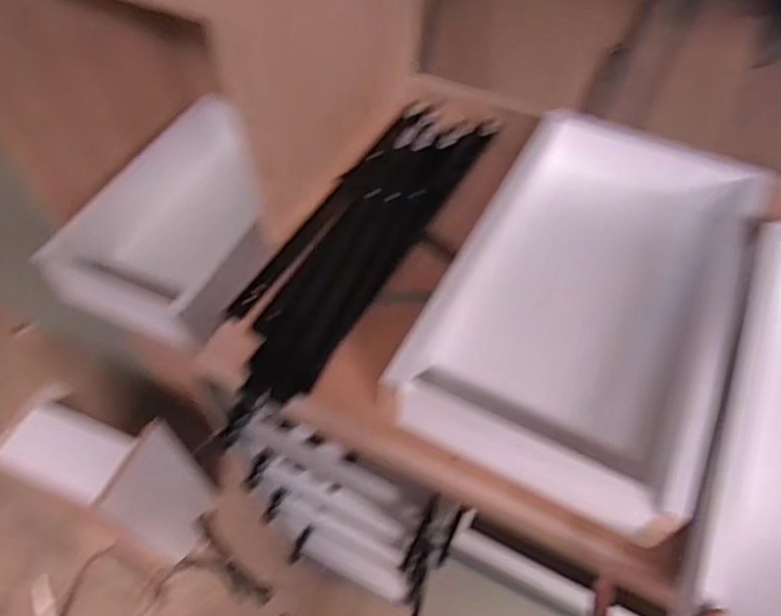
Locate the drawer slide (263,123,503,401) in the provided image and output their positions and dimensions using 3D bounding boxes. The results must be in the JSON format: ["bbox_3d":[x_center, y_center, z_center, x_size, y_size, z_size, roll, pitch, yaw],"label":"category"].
[{"bbox_3d":[0.008,-0.088,0.732,0.046,0.011,0.501,25,60,17],"label":"drawer slide"}]

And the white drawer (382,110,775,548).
[{"bbox_3d":[0.224,-0.031,0.638,0.262,0.084,0.464,25,60,17],"label":"white drawer"}]

